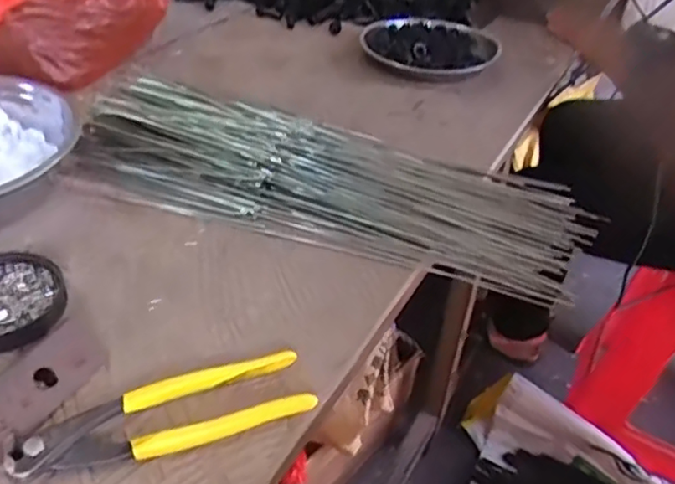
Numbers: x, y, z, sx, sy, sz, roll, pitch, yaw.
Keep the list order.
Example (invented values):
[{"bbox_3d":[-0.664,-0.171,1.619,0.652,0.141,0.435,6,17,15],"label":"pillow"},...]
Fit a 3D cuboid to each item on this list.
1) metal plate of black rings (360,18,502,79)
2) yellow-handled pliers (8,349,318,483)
[{"bbox_3d":[0.127,-0.266,0.845,0.179,0.032,0.158,9,39,4],"label":"metal plate of black rings"},{"bbox_3d":[-0.097,0.102,0.354,0.164,0.018,0.041,-15,40,-21],"label":"yellow-handled pliers"}]

